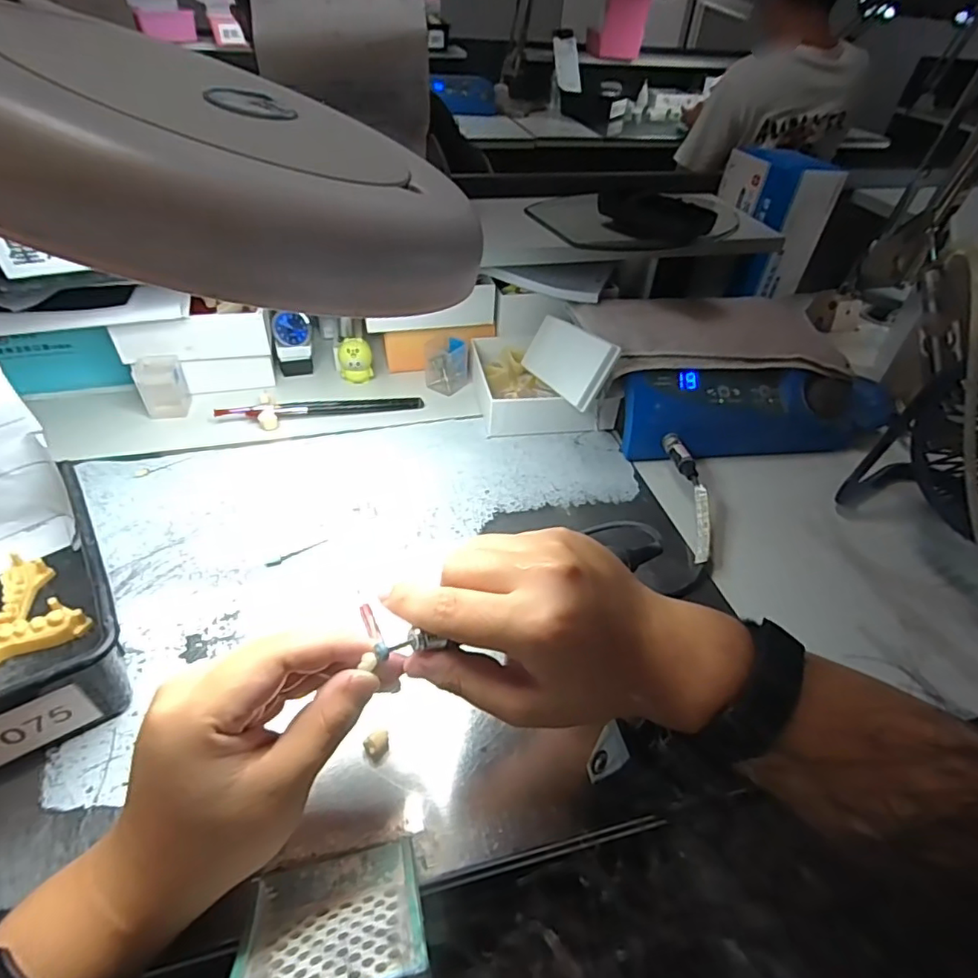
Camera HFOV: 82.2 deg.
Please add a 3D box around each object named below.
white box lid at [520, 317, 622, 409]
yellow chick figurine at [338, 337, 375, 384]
[{"bbox_3d":[0.069,-0.122,0.522,0.009,0.057,0.139,16,21,-28],"label":"white box lid"},{"bbox_3d":[-0.137,-0.131,0.579,0.033,0.043,0.023,-7,44,-10],"label":"yellow chick figurine"}]

